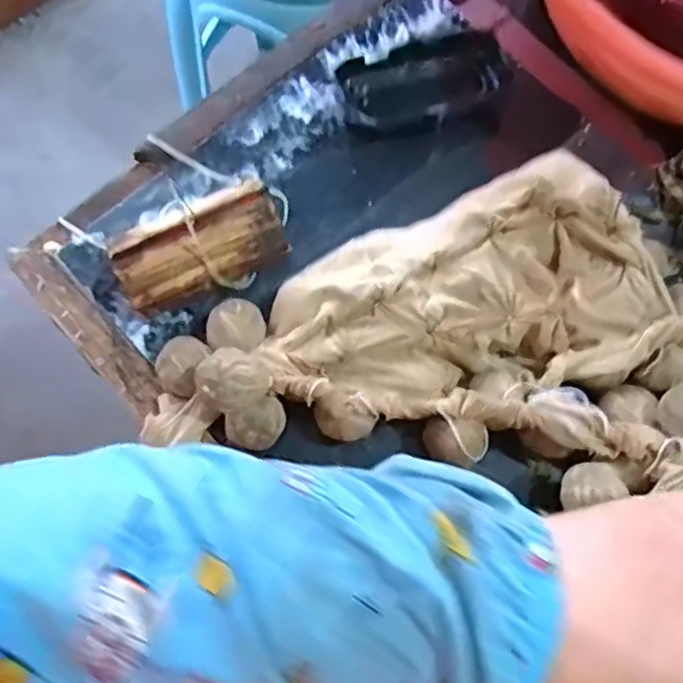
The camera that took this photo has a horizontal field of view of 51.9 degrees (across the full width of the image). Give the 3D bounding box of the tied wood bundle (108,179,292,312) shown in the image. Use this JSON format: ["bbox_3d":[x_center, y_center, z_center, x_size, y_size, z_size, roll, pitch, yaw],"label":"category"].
[{"bbox_3d":[-0.080,-0.052,0.400,0.093,0.041,0.034,-23,73,-7],"label":"tied wood bundle"}]

